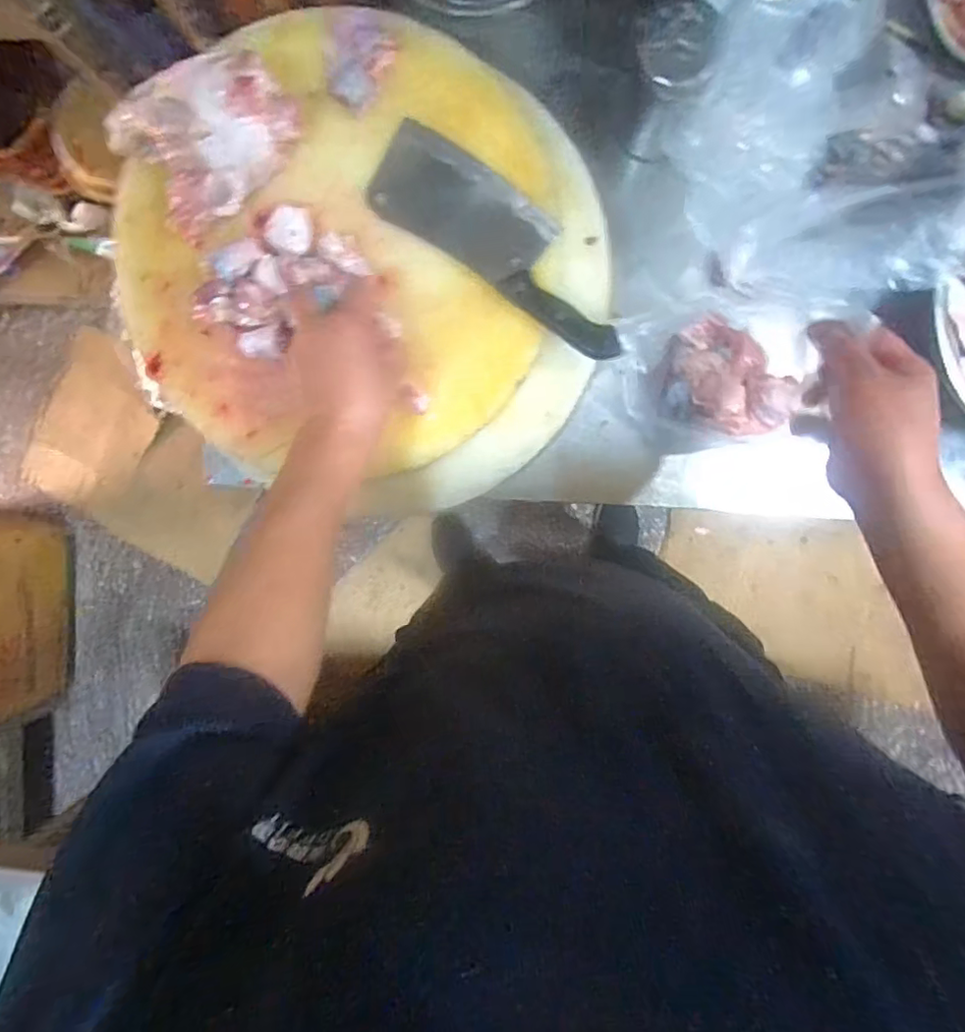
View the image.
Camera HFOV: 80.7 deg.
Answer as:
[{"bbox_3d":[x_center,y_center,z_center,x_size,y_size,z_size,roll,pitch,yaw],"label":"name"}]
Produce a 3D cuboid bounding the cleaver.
[{"bbox_3d":[0.020,-0.252,0.516,0.272,0.020,0.083,35,96,1],"label":"cleaver"}]

